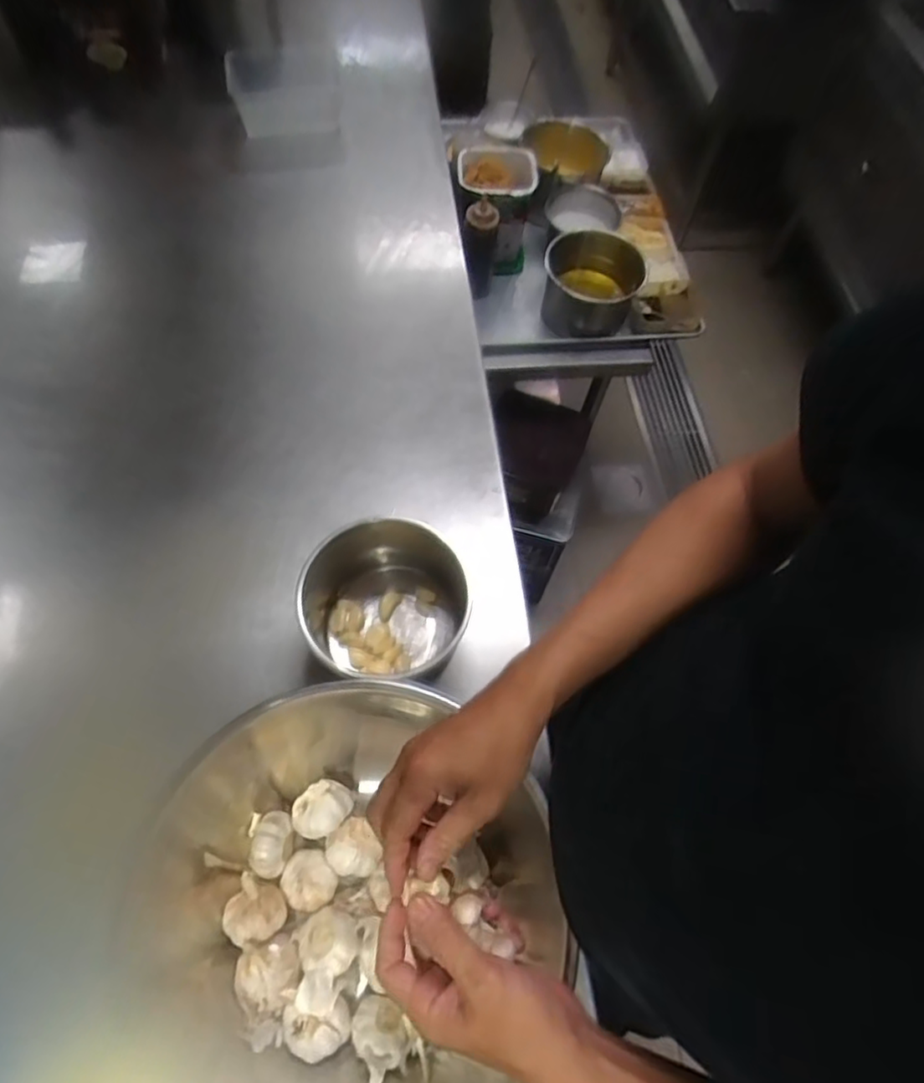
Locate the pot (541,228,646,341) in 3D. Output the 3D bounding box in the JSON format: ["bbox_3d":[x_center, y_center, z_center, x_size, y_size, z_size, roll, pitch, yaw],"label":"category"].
[{"bbox_3d":[0.227,-0.449,1.104,0.165,0.121,0.160,1,64,-3],"label":"pot"}]

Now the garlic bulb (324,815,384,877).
[{"bbox_3d":[-0.094,0.263,0.536,0.041,0.034,0.045,1,63,-1],"label":"garlic bulb"}]

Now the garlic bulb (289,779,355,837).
[{"bbox_3d":[-0.122,0.235,0.554,0.050,0.041,0.041,-27,69,-16],"label":"garlic bulb"}]

